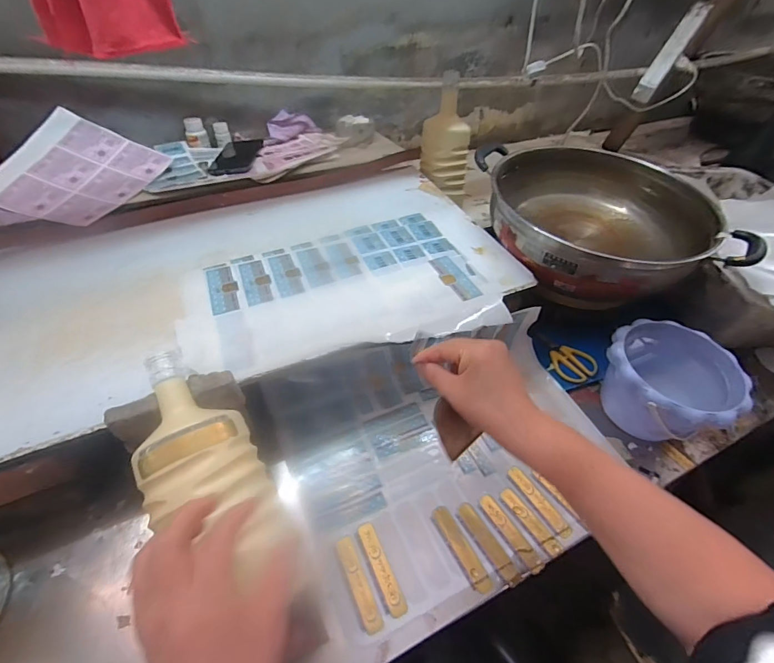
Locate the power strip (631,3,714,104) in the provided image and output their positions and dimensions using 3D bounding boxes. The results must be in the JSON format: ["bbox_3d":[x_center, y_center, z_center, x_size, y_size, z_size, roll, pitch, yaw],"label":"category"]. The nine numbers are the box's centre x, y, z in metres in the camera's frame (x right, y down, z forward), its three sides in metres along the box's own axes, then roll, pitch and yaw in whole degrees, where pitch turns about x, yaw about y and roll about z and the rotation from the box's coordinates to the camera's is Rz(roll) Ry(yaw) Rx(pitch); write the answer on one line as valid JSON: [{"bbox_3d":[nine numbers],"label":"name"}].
[{"bbox_3d":[0.524,-0.512,0.734,0.039,0.172,0.035,38,19,23],"label":"power strip"}]

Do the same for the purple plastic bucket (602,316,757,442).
[{"bbox_3d":[0.367,0.077,0.541,0.148,0.118,0.149,3,51,-4],"label":"purple plastic bucket"}]

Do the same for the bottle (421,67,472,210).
[{"bbox_3d":[0.109,-0.361,0.756,0.069,0.219,0.084,-16,31,-18],"label":"bottle"}]

